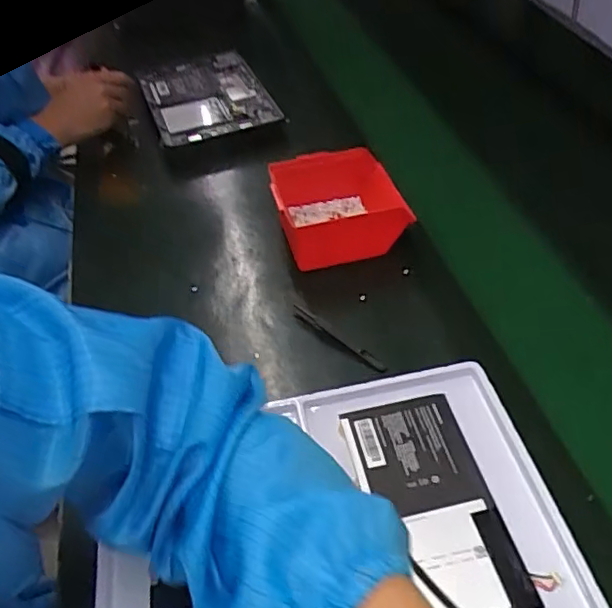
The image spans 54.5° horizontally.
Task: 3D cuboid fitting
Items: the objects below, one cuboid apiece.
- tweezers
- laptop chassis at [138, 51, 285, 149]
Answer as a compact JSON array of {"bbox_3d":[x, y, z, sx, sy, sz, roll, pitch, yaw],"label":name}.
[{"bbox_3d":[0.030,0.032,0.562,0.114,0.009,0.007,33,54,30],"label":"tweezers"},{"bbox_3d":[-0.153,-0.316,0.898,0.167,0.023,0.261,-15,46,-14],"label":"laptop chassis"}]

